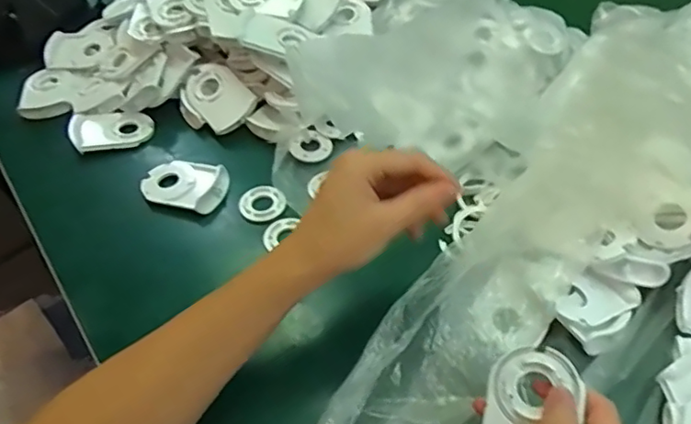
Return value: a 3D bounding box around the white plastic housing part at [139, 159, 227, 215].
[{"bbox_3d":[-0.160,-0.027,0.580,0.086,0.025,0.055,15,51,16],"label":"white plastic housing part"}]

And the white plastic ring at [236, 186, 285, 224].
[{"bbox_3d":[-0.080,-0.008,0.558,0.044,0.005,0.040,-3,49,1],"label":"white plastic ring"}]

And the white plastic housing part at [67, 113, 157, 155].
[{"bbox_3d":[-0.254,-0.089,0.634,0.083,0.021,0.050,-9,49,-5],"label":"white plastic housing part"}]

